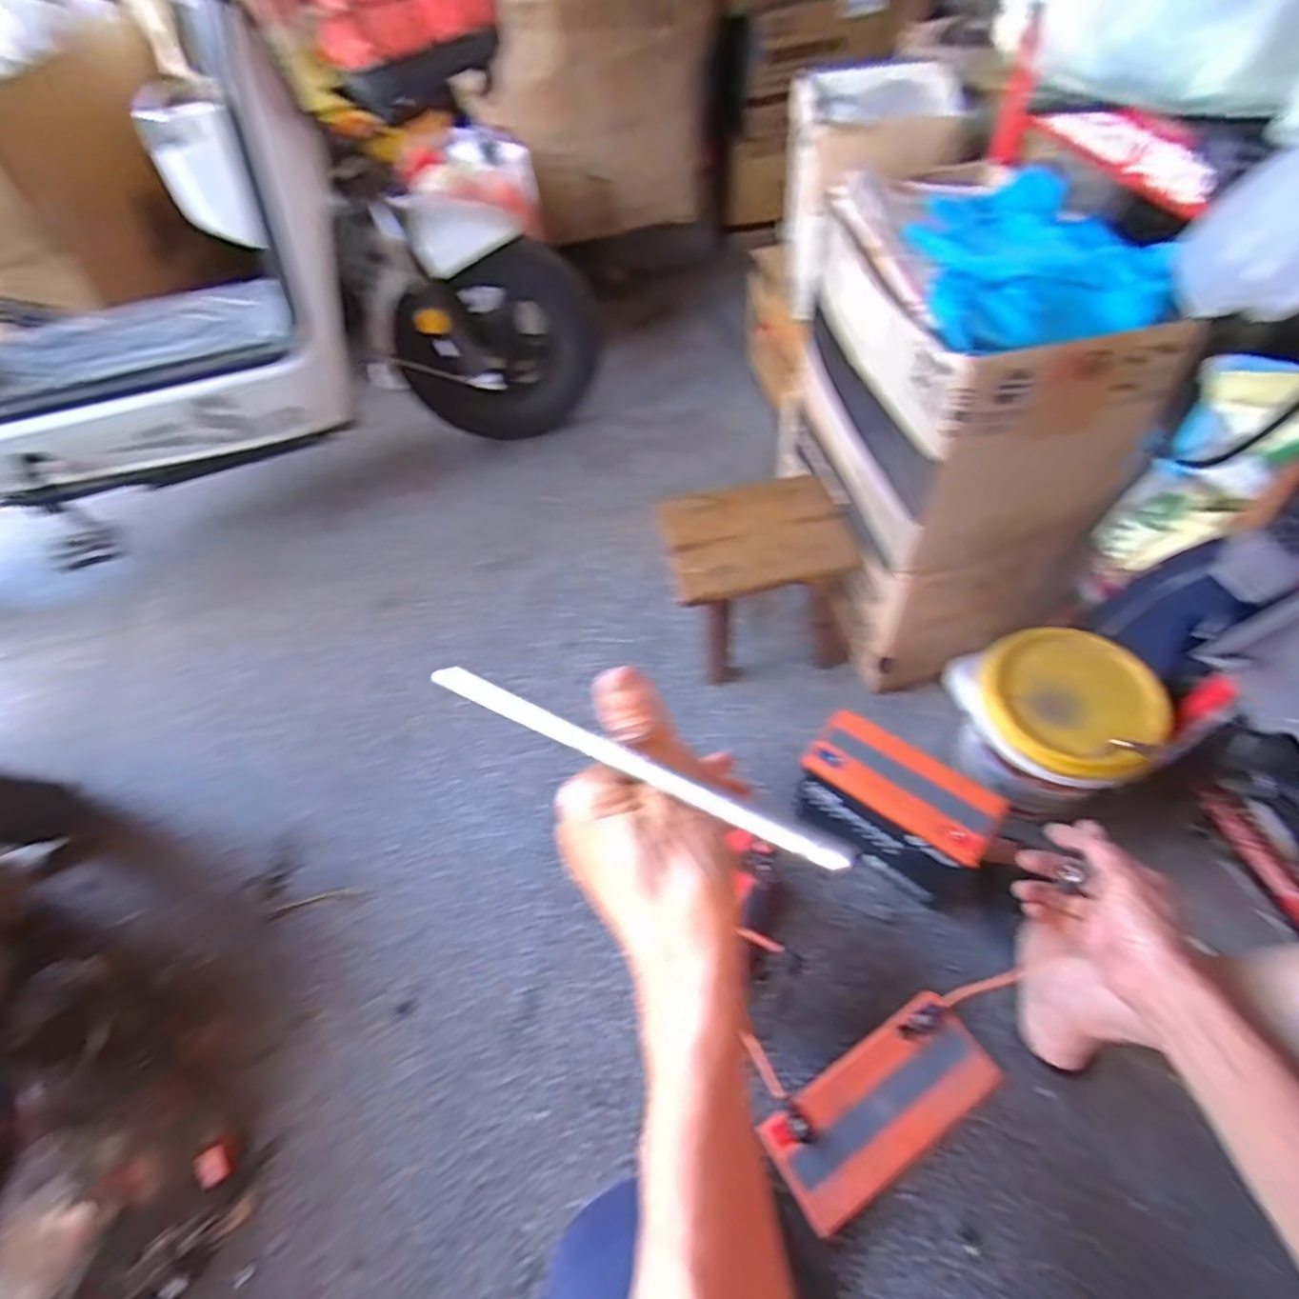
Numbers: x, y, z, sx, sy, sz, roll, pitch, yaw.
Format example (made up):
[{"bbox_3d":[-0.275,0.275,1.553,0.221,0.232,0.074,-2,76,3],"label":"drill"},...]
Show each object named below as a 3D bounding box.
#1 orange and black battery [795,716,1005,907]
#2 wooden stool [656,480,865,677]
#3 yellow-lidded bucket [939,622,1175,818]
[{"bbox_3d":[0.266,0.184,0.724,0.203,0.180,0.078,30,62,24],"label":"orange and black battery"},{"bbox_3d":[0.143,-0.084,0.911,0.221,0.212,0.164,-9,54,-1],"label":"wooden stool"},{"bbox_3d":[0.443,0.087,0.749,0.175,0.149,0.179,-3,54,4],"label":"yellow-lidded bucket"}]

